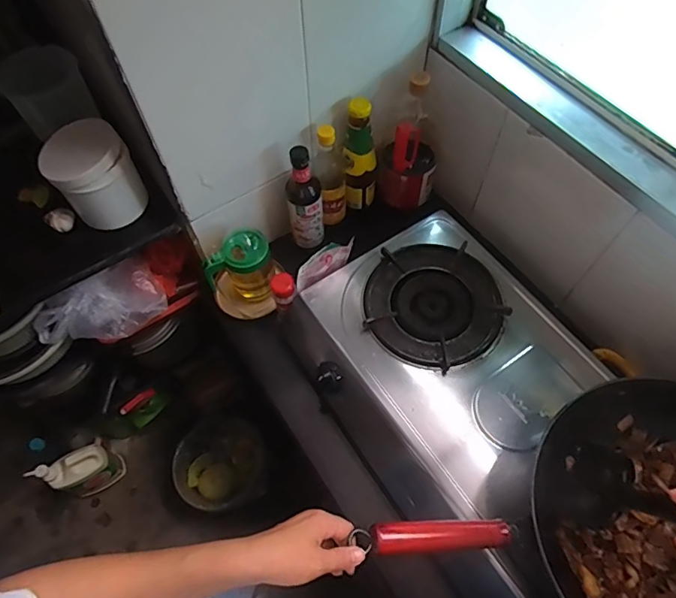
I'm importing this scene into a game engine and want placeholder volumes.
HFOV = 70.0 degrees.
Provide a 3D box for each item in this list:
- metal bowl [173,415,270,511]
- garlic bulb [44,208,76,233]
[{"bbox_3d":[-0.331,0.458,1.346,0.251,0.092,0.238,0,60,0],"label":"metal bowl"},{"bbox_3d":[-0.478,-0.138,0.834,0.043,0.038,0.036,-39,67,-20],"label":"garlic bulb"}]

